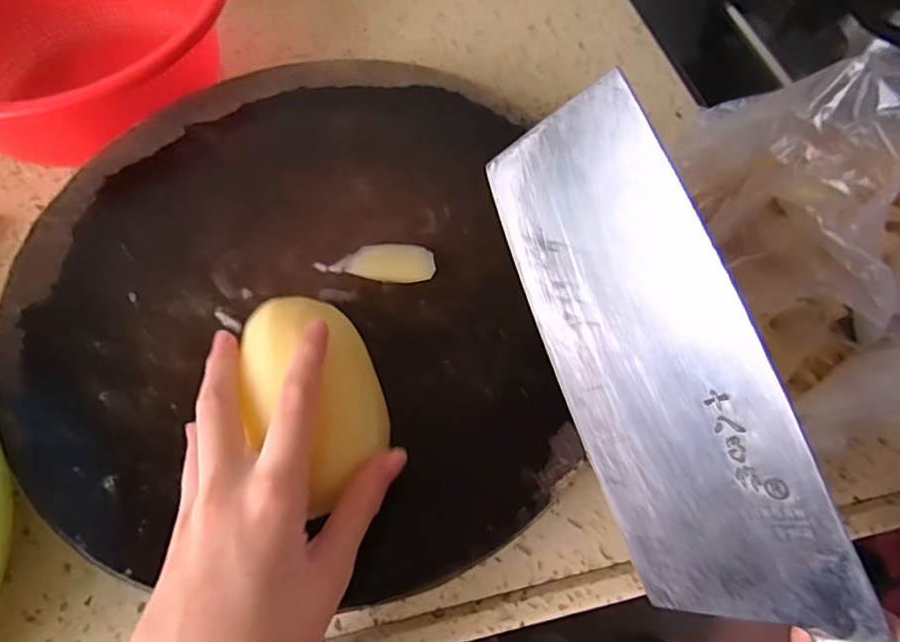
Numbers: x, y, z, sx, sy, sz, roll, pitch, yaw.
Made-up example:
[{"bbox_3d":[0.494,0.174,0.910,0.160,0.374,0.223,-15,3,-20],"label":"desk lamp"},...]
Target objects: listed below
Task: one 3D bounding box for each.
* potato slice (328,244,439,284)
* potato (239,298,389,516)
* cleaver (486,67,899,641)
[{"bbox_3d":[-0.036,-0.033,0.308,0.055,0.005,0.024,5,61,2],"label":"potato slice"},{"bbox_3d":[-0.058,0.031,0.251,0.054,0.035,0.098,-14,60,-12],"label":"potato"},{"bbox_3d":[0.108,0.068,0.227,0.025,0.091,0.323,-22,86,-39],"label":"cleaver"}]

